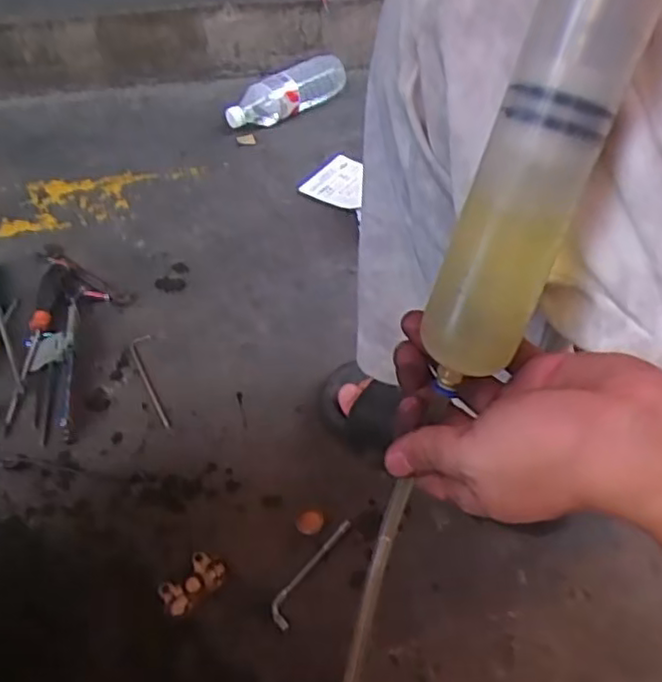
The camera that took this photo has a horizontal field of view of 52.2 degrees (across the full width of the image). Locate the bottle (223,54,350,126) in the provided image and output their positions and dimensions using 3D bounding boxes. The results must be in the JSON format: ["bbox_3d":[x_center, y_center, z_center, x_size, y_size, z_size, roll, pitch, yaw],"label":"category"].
[{"bbox_3d":[-0.070,-0.421,1.146,0.225,0.069,0.063,-36,58,-28],"label":"bottle"}]

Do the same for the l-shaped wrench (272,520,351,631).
[{"bbox_3d":[-0.020,0.212,0.631,0.023,0.006,0.115,25,53,20],"label":"l-shaped wrench"}]

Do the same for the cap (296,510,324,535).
[{"bbox_3d":[-0.021,0.178,0.665,0.027,0.004,0.025,0,48,0],"label":"cap"}]

